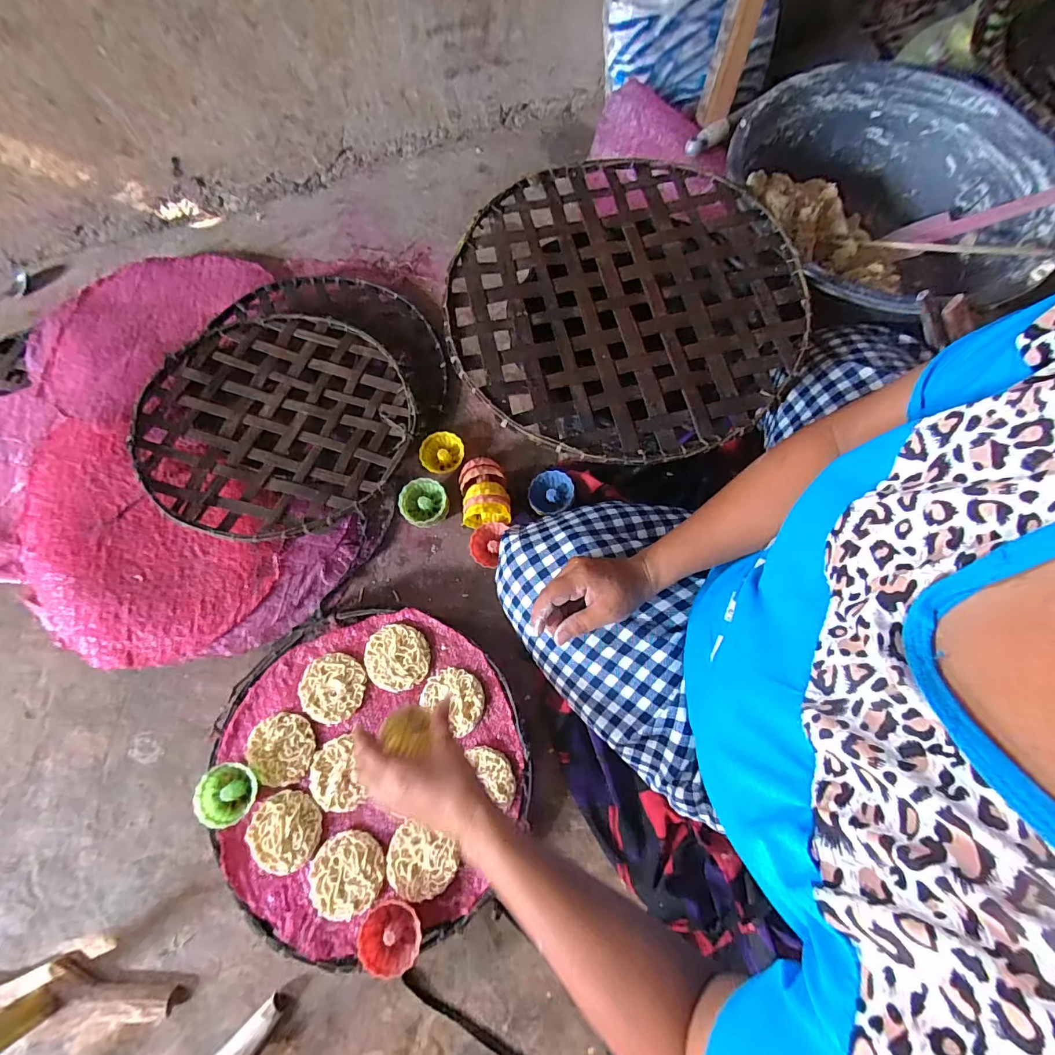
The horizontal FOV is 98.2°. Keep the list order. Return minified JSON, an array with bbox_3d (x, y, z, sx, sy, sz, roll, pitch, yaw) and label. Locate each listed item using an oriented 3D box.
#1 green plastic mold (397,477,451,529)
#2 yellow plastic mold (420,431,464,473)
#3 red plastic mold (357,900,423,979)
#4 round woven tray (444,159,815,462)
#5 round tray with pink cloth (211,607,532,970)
[{"bbox_3d":[-0.139,-0.029,0.628,0.061,0.045,0.063,0,73,1],"label":"green plastic mold"},{"bbox_3d":[-0.123,-0.108,0.662,0.063,0.026,0.058,0,73,1],"label":"yellow plastic mold"},{"bbox_3d":[-0.140,0.420,0.470,0.061,0.023,0.057,-5,73,-1],"label":"red plastic mold"},{"bbox_3d":[0.105,-0.242,0.488,0.362,0.020,0.369,0,73,1],"label":"round woven tray"},{"bbox_3d":[-0.174,0.274,0.538,0.339,0.053,0.342,0,73,1],"label":"round tray with pink cloth"}]

